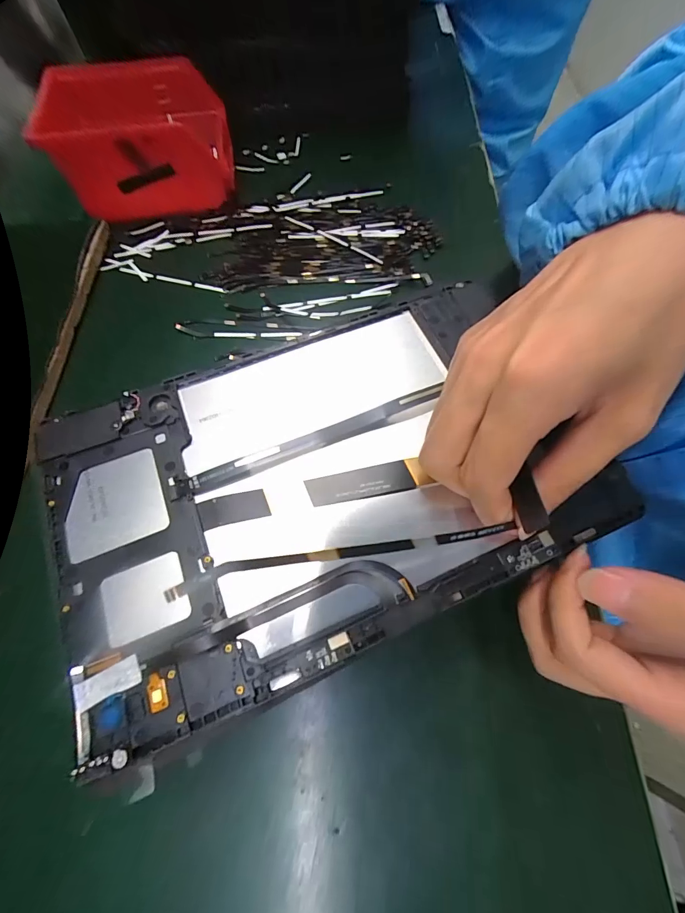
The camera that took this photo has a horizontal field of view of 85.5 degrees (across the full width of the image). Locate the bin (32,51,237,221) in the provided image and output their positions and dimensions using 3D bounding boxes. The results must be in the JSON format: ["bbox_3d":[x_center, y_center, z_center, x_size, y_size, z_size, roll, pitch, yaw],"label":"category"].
[{"bbox_3d":[-0.184,-0.279,0.331,0.152,0.069,0.110,-7,67,-1],"label":"bin"}]

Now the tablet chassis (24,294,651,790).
[{"bbox_3d":[-0.011,0.006,0.170,0.222,0.015,0.150,-22,68,-8],"label":"tablet chassis"}]

